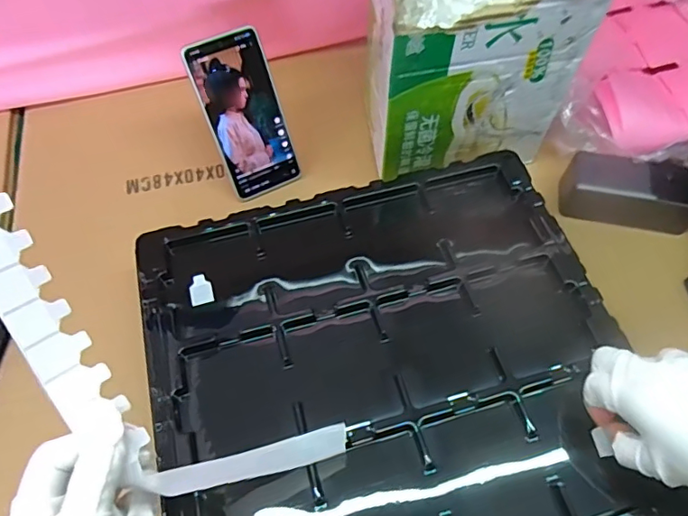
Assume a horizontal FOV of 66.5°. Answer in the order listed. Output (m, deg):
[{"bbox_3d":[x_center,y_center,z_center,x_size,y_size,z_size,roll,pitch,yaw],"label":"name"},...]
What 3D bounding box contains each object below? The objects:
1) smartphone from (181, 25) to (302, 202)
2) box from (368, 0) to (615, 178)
[{"bbox_3d":[-0.101,-0.145,0.546,0.079,0.166,0.010,-24,32,-13],"label":"smartphone"},{"bbox_3d":[0.123,-0.214,0.515,0.179,0.188,0.149,-6,61,-3],"label":"box"}]

